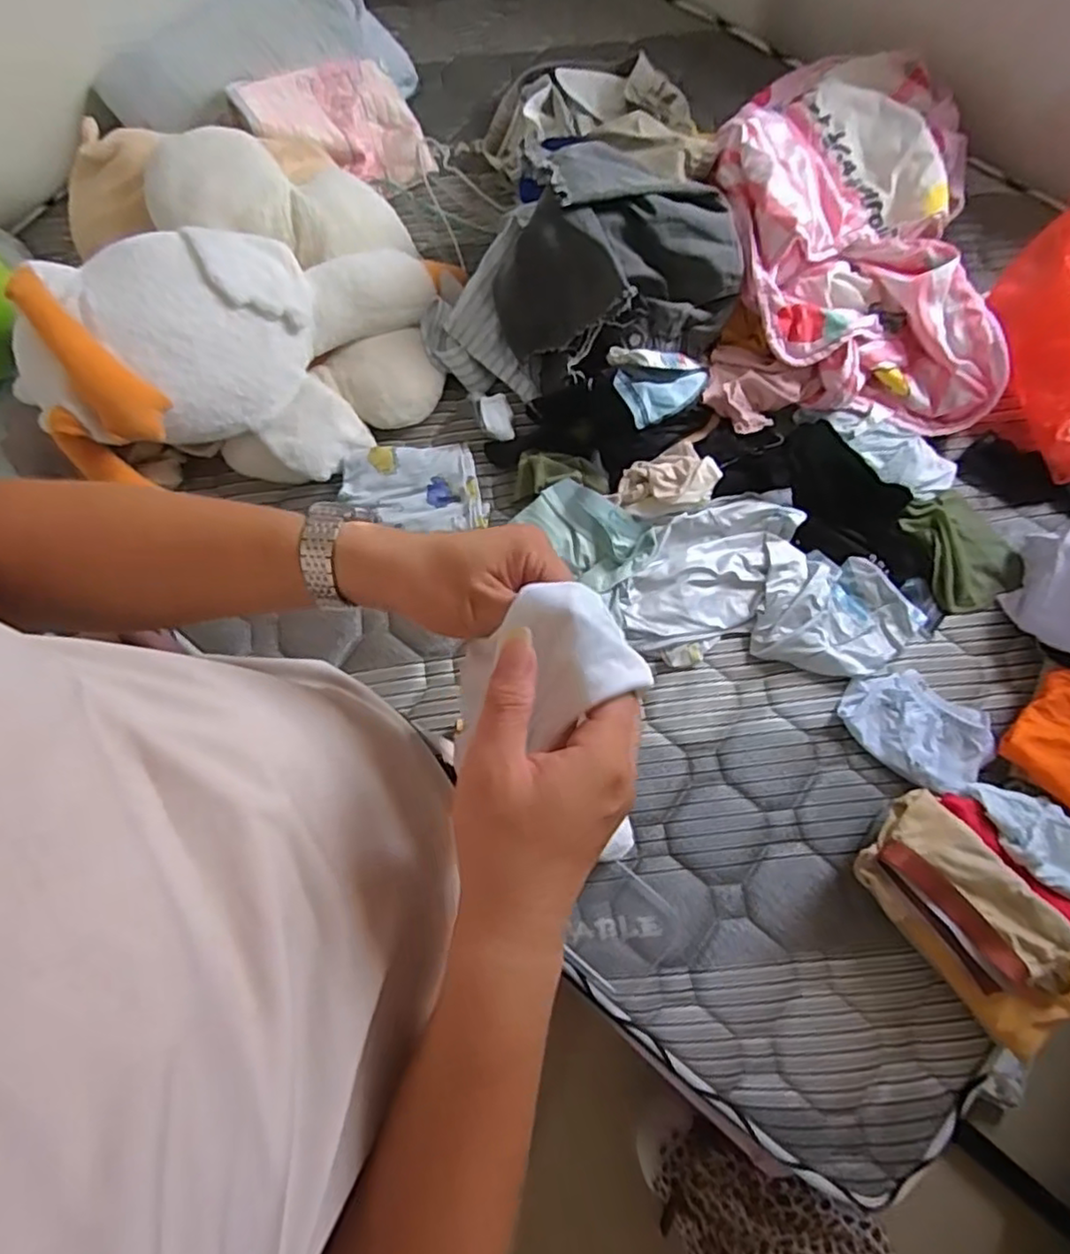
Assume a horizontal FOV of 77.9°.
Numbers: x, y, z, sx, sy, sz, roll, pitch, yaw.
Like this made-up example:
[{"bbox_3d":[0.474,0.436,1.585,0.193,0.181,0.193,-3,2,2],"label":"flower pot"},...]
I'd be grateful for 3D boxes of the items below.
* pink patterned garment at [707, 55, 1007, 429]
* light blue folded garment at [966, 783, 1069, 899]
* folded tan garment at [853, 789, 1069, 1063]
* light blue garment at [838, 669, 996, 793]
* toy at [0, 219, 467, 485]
[{"bbox_3d":[0.481,-0.647,1.006,0.410,0.140,0.679,4,75,2],"label":"pink patterned garment"},{"bbox_3d":[0.623,0.263,0.805,0.189,0.040,0.095,38,79,10],"label":"light blue folded garment"},{"bbox_3d":[0.517,0.342,0.785,0.150,0.093,0.282,-41,78,-10],"label":"folded tan garment"},{"bbox_3d":[0.505,0.130,0.876,0.178,0.027,0.129,42,79,11],"label":"light blue garment"},{"bbox_3d":[-0.389,-0.390,0.919,0.593,0.206,0.305,-26,76,-6],"label":"toy"}]

